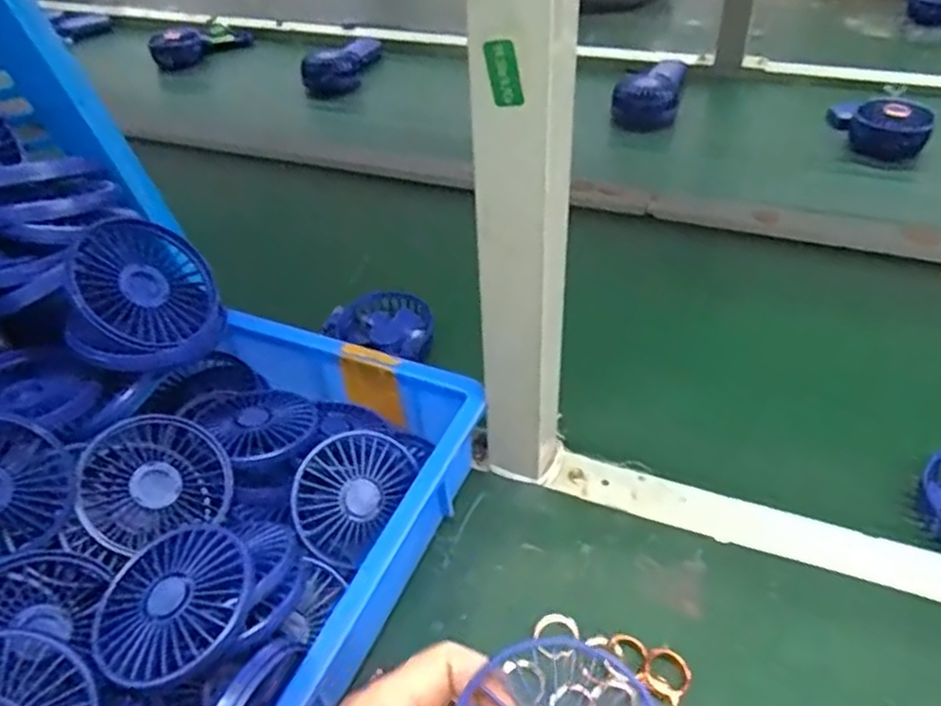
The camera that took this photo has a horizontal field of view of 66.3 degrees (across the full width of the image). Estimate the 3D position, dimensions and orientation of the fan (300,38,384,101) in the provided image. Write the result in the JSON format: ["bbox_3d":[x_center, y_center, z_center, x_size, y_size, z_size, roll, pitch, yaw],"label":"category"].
[{"bbox_3d":[-0.200,-0.472,1.145,0.076,0.047,0.204,6,46,12],"label":"fan"}]

